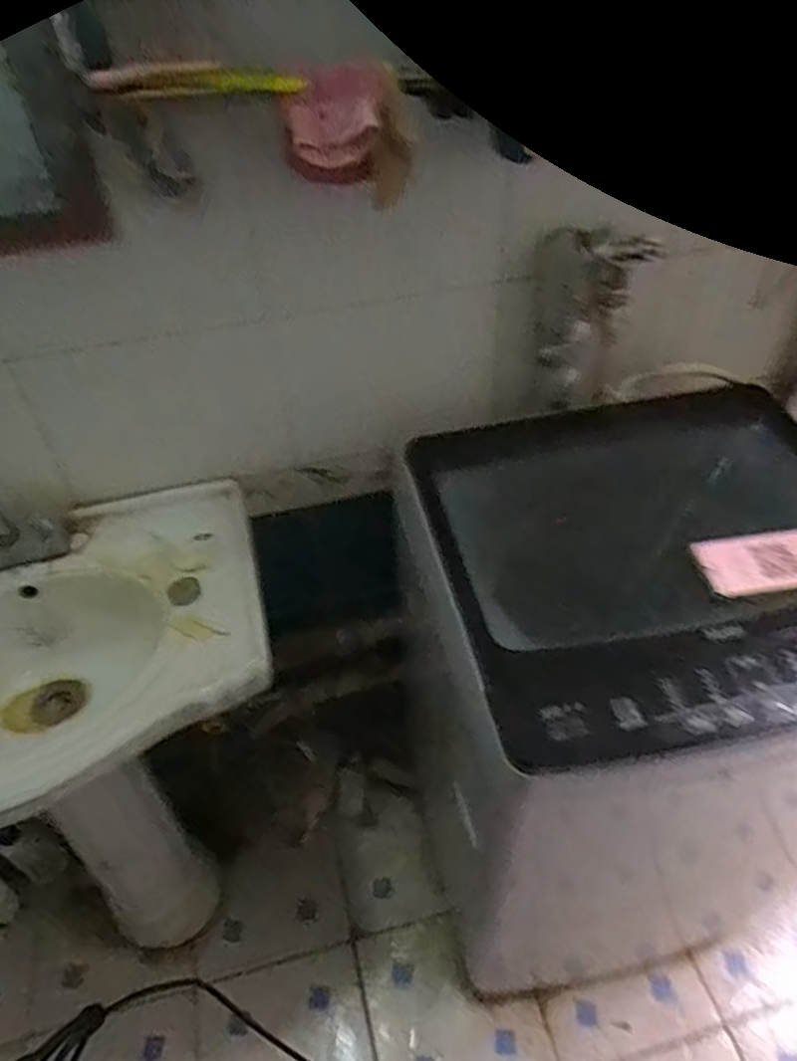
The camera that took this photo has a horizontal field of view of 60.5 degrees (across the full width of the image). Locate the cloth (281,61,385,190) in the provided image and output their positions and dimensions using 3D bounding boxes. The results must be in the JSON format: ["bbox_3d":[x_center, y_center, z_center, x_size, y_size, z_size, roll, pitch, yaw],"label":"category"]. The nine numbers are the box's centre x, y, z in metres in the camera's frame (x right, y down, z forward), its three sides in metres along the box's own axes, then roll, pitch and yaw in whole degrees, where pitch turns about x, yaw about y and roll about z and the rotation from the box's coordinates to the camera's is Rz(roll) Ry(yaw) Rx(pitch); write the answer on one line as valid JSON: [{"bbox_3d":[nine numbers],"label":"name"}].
[{"bbox_3d":[-0.063,-0.402,0.676,0.095,0.094,0.058,0,41,0],"label":"cloth"}]

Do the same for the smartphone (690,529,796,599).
[{"bbox_3d":[0.412,0.035,0.761,0.160,0.012,0.083,-9,45,-6],"label":"smartphone"}]

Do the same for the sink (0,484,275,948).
[{"bbox_3d":[-0.492,0.398,1.067,0.639,0.740,0.425,-12,43,-10],"label":"sink"}]

